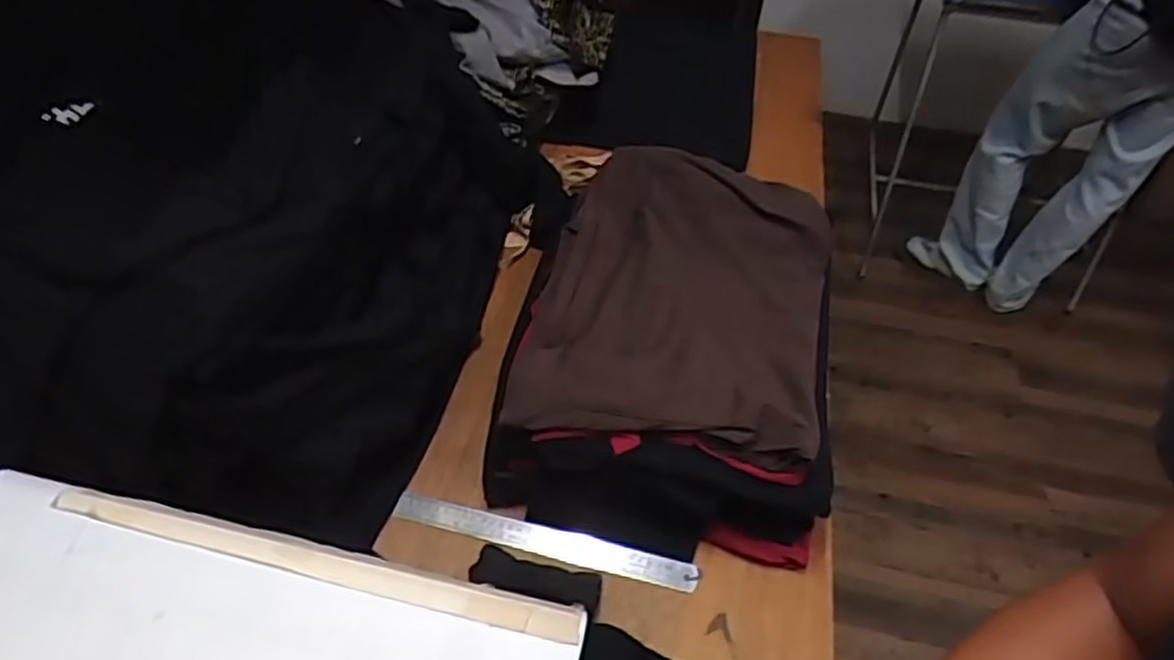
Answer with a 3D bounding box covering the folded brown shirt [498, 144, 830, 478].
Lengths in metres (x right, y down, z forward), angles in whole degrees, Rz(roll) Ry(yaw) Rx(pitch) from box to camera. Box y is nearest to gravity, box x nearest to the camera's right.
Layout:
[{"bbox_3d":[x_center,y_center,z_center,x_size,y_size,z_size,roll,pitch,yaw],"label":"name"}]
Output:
[{"bbox_3d":[0.118,-0.037,0.886,0.325,0.086,0.446,11,46,7],"label":"folded brown shirt"}]

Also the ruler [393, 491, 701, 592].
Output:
[{"bbox_3d":[-0.043,0.217,0.775,0.314,0.007,0.032,13,73,6],"label":"ruler"}]

